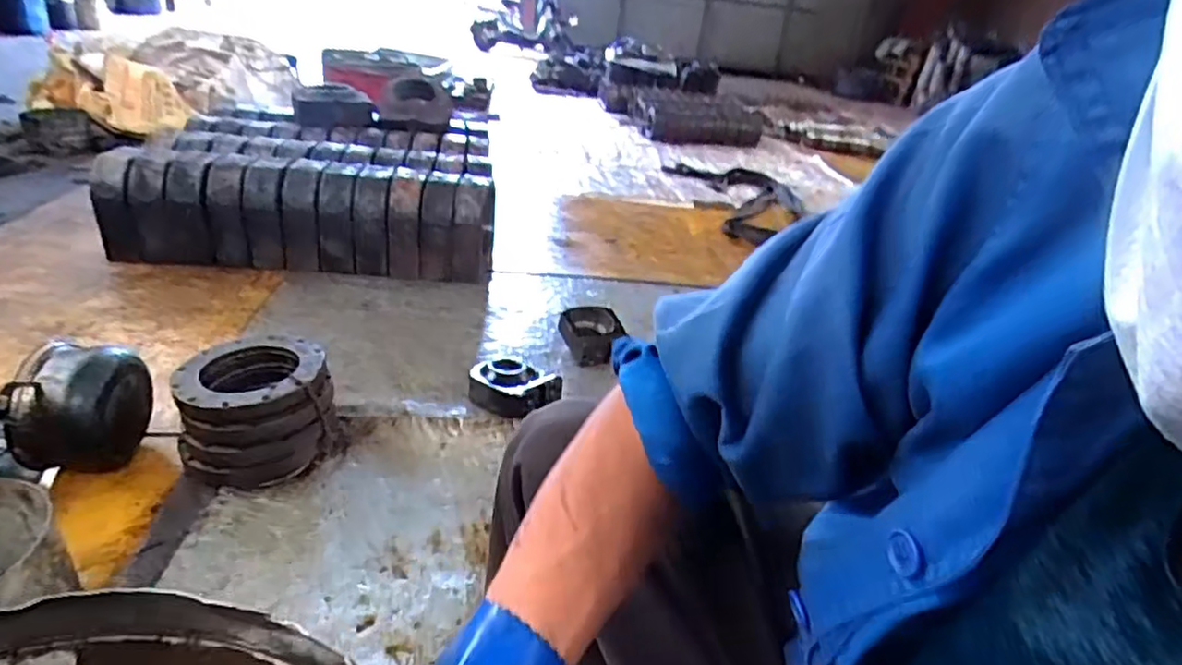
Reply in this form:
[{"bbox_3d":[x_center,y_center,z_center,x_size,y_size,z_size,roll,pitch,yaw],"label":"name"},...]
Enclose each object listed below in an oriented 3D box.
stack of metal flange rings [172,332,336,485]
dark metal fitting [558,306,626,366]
[{"bbox_3d":[-0.624,0.148,1.221,0.254,0.178,0.256,-10,32,-29],"label":"stack of metal flange rings"},{"bbox_3d":[0.001,0.015,1.769,0.169,0.121,0.136,2,28,-9],"label":"dark metal fitting"}]

